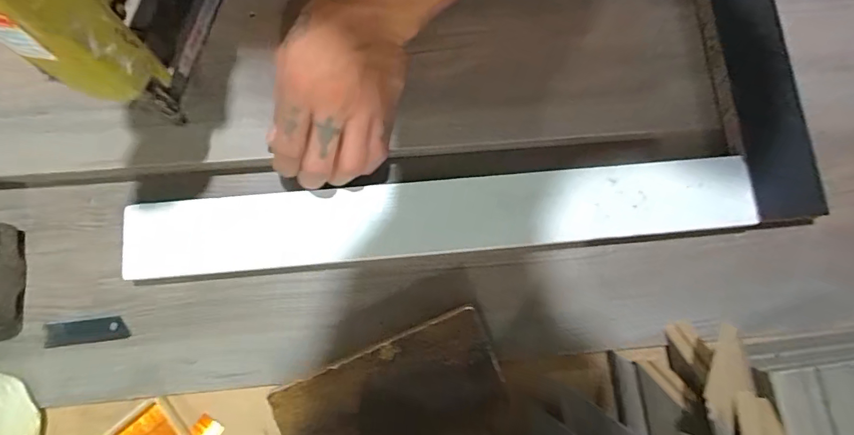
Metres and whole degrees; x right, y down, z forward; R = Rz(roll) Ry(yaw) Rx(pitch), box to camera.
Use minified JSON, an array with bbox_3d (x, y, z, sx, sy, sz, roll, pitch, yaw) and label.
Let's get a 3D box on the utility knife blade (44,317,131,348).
[{"bbox_3d":[-0.242,0.081,0.301,0.055,0.004,0.017,-6,79,-2],"label":"utility knife blade"}]

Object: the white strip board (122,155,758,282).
[{"bbox_3d":[0.009,-0.002,0.312,0.441,0.018,0.057,-5,79,-1],"label":"white strip board"}]

